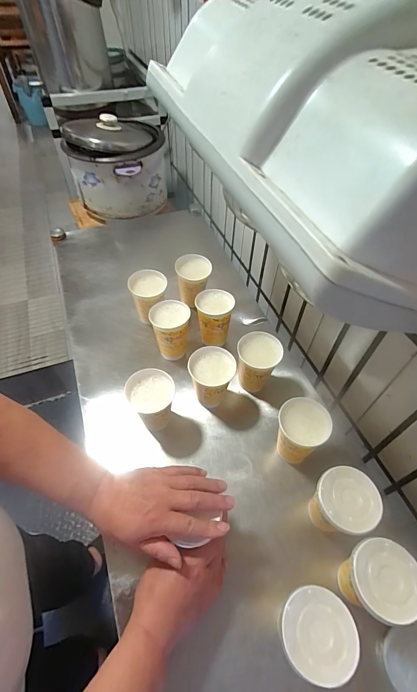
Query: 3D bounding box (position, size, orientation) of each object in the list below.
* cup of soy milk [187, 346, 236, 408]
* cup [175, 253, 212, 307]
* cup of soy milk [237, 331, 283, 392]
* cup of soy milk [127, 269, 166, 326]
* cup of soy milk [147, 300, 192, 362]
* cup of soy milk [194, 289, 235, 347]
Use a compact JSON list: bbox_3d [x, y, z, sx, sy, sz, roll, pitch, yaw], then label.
[{"bbox_3d":[0.006,0.062,0.581,0.076,0.103,0.074,0,52,-1],"label":"cup of soy milk"},{"bbox_3d":[-0.033,-0.139,0.743,0.075,0.107,0.080,0,52,-1],"label":"cup"},{"bbox_3d":[0.089,0.037,0.614,0.075,0.112,0.074,0,52,-1],"label":"cup of soy milk"},{"bbox_3d":[-0.124,-0.099,0.696,0.073,0.097,0.076,0,52,-1],"label":"cup of soy milk"},{"bbox_3d":[-0.073,-0.030,0.652,0.071,0.103,0.075,0,52,-1],"label":"cup of soy milk"},{"bbox_3d":[0.011,-0.056,0.678,0.072,0.102,0.078,0,52,-1],"label":"cup of soy milk"}]

